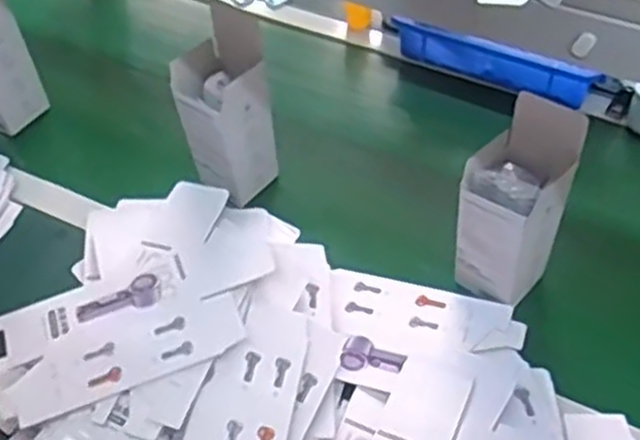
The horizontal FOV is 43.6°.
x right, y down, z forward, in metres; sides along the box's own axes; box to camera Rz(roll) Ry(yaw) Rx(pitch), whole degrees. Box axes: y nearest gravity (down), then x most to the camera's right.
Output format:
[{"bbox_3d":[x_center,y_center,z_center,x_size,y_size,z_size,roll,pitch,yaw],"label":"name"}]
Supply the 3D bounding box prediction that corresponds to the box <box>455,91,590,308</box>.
[{"bbox_3d":[0.191,-0.013,0.790,0.085,0.225,0.082,29,59,23],"label":"box"}]

